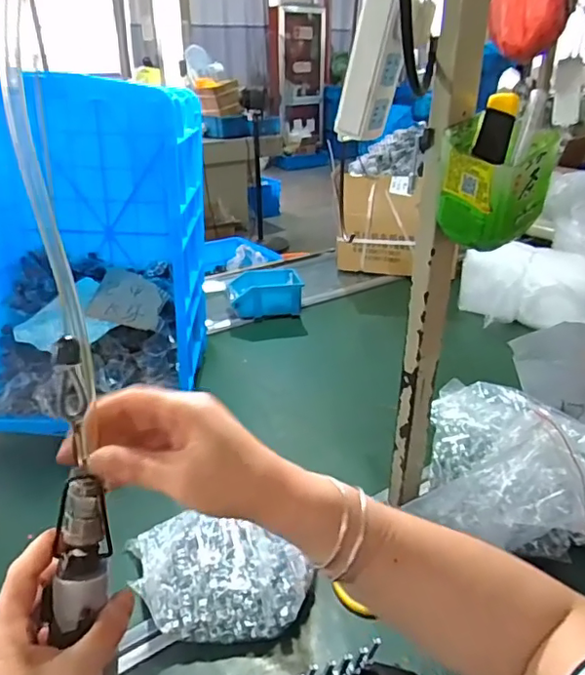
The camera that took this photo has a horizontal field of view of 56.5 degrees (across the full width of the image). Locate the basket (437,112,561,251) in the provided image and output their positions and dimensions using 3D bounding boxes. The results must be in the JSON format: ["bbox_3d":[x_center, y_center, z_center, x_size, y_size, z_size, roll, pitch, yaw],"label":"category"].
[{"bbox_3d":[0.192,-0.146,0.519,0.098,0.109,0.092,11,30,19],"label":"basket"}]

